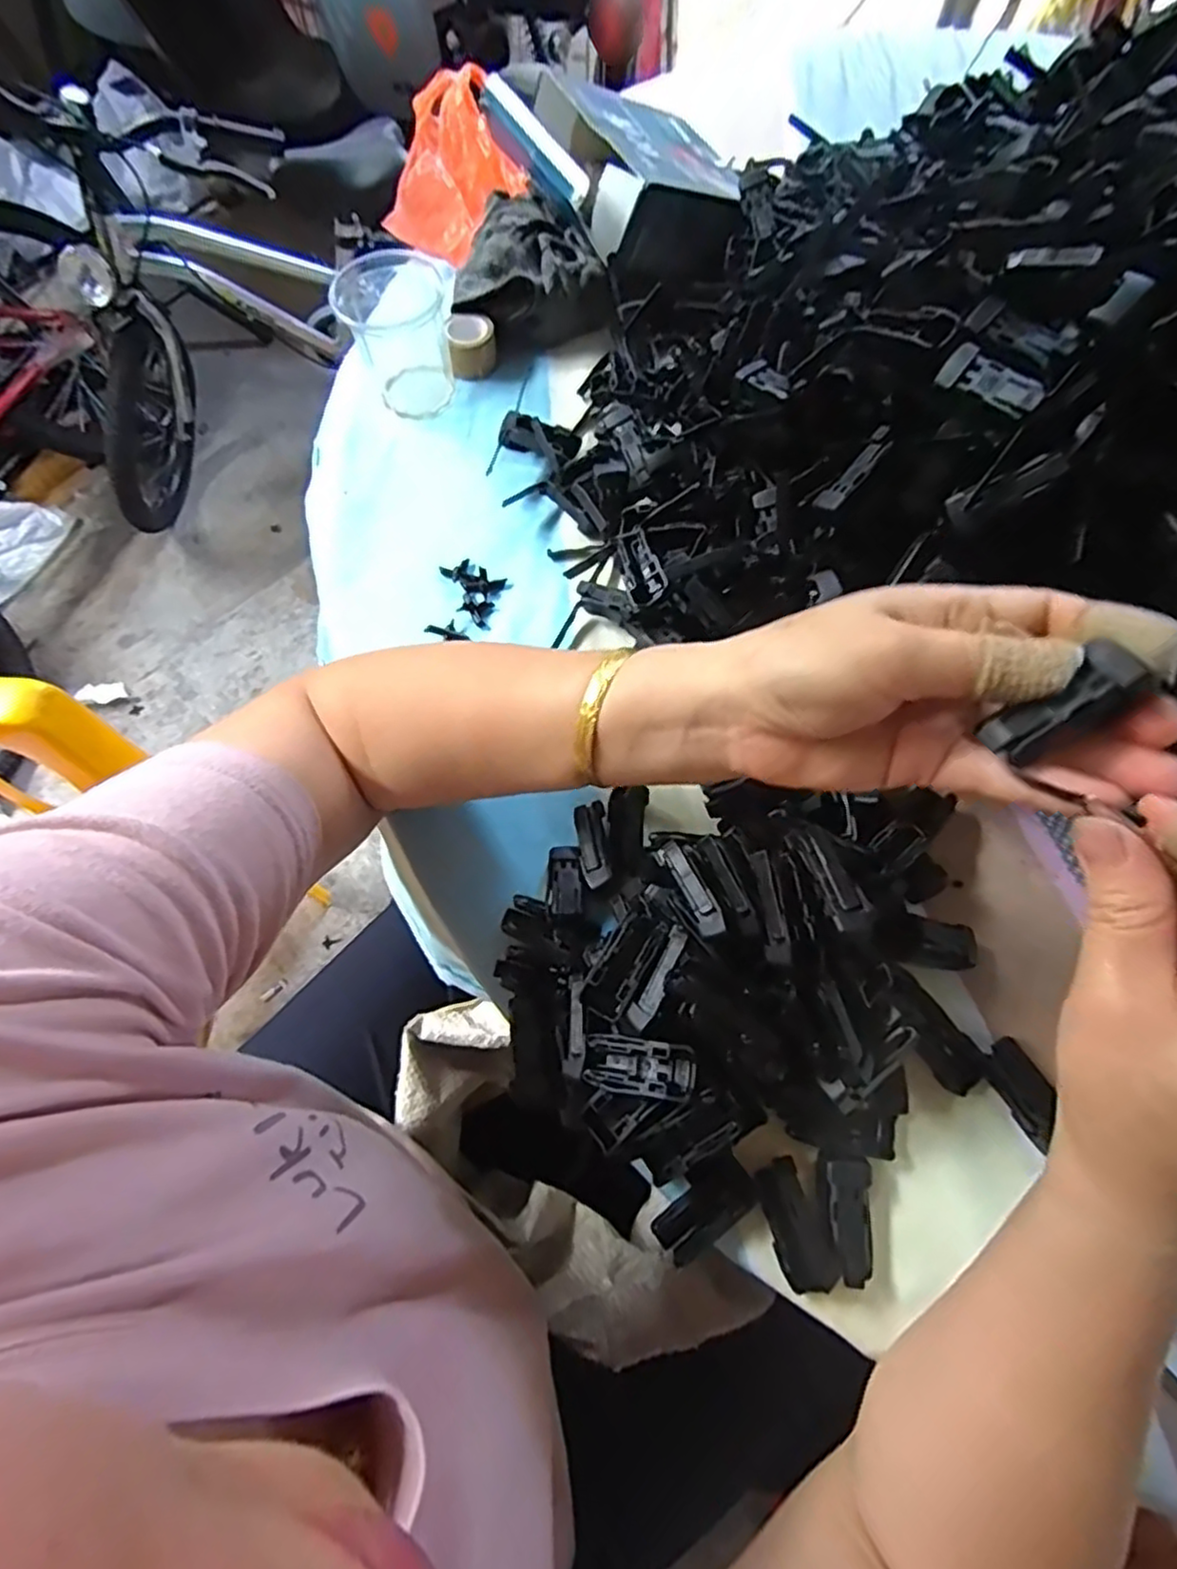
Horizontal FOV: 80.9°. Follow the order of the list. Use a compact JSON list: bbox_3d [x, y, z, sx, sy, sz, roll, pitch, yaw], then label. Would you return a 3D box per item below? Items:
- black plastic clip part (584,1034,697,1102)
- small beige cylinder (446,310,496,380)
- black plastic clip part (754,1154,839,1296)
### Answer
[{"bbox_3d":[0.021,0.115,0.281,0.044,0.016,0.020,2,67,21],"label":"black plastic clip part"},{"bbox_3d":[-0.081,-0.306,0.482,0.032,0.028,0.031,-11,68,-4],"label":"small beige cylinder"},{"bbox_3d":[0.086,0.185,0.288,0.020,0.017,0.047,-17,69,-6],"label":"black plastic clip part"}]

